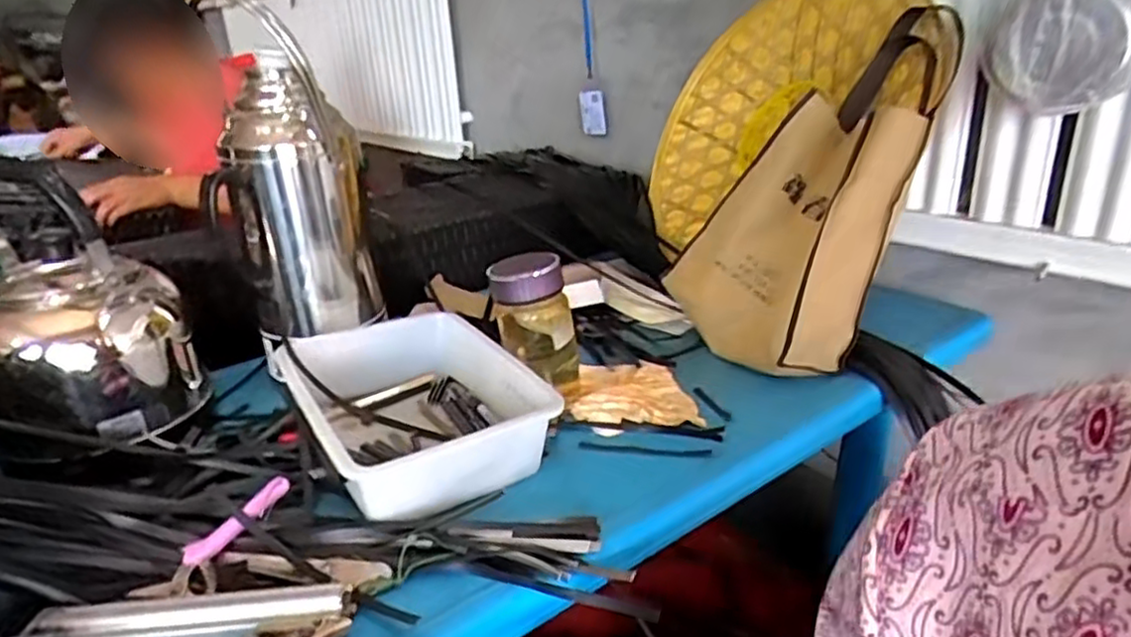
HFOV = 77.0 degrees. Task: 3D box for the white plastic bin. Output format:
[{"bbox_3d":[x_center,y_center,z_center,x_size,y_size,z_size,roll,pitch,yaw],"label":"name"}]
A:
[{"bbox_3d":[-0.153,0.086,0.705,0.199,0.089,0.257,-16,26,-29],"label":"white plastic bin"}]

